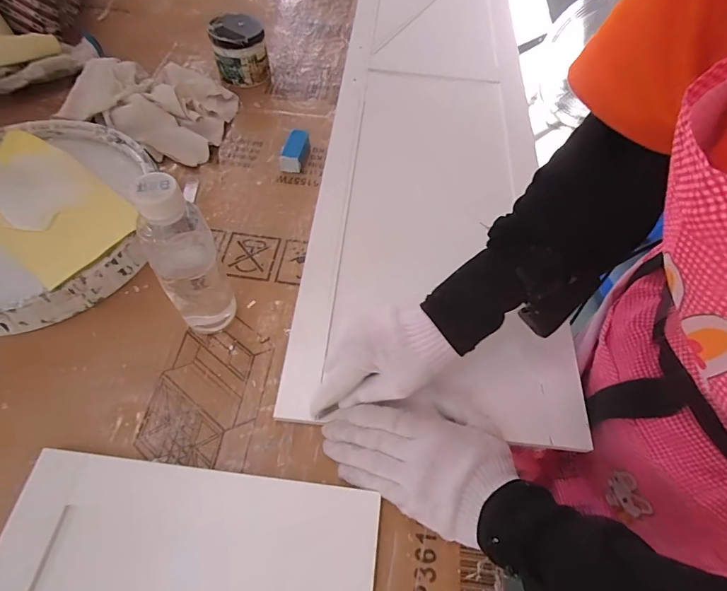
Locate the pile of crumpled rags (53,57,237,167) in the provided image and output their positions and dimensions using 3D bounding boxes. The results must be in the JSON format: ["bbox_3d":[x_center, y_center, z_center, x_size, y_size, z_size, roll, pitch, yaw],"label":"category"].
[{"bbox_3d":[-0.306,-0.277,0.589,0.204,0.055,0.159,10,58,2],"label":"pile of crumpled rags"}]

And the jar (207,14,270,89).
[{"bbox_3d":[-0.195,-0.384,0.645,0.078,0.078,0.072,2,58,-3],"label":"jar"}]

